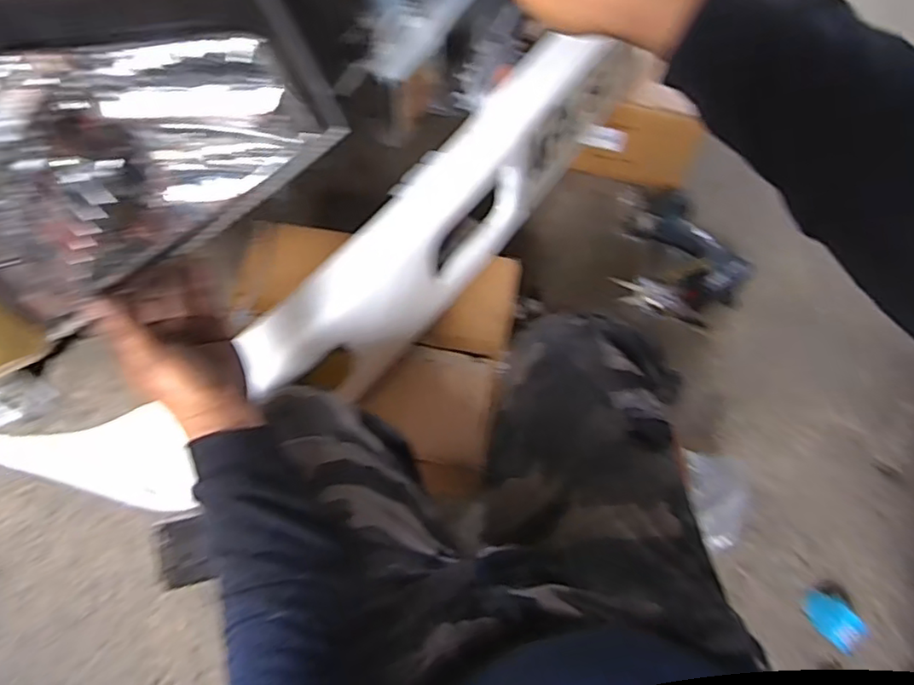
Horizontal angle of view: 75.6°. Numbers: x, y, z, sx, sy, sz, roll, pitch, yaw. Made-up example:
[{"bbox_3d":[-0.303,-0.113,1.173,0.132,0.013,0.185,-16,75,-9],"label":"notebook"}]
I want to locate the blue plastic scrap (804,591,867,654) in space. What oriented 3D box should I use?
[{"bbox_3d":[0.544,0.397,0.850,0.072,0.043,0.063,37,69,17],"label":"blue plastic scrap"}]

